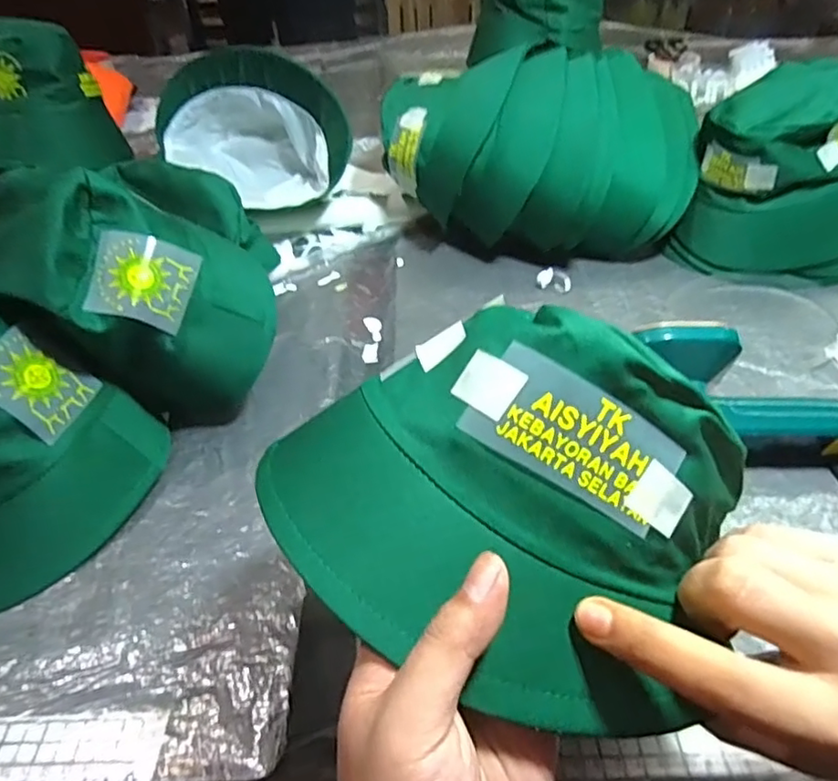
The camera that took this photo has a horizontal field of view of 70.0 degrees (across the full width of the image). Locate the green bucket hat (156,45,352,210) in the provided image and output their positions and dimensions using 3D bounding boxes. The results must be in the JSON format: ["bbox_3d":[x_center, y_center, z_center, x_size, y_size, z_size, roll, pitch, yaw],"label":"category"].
[{"bbox_3d":[-0.178,-0.294,0.706,0.219,0.170,0.108,7,43,9],"label":"green bucket hat"}]

